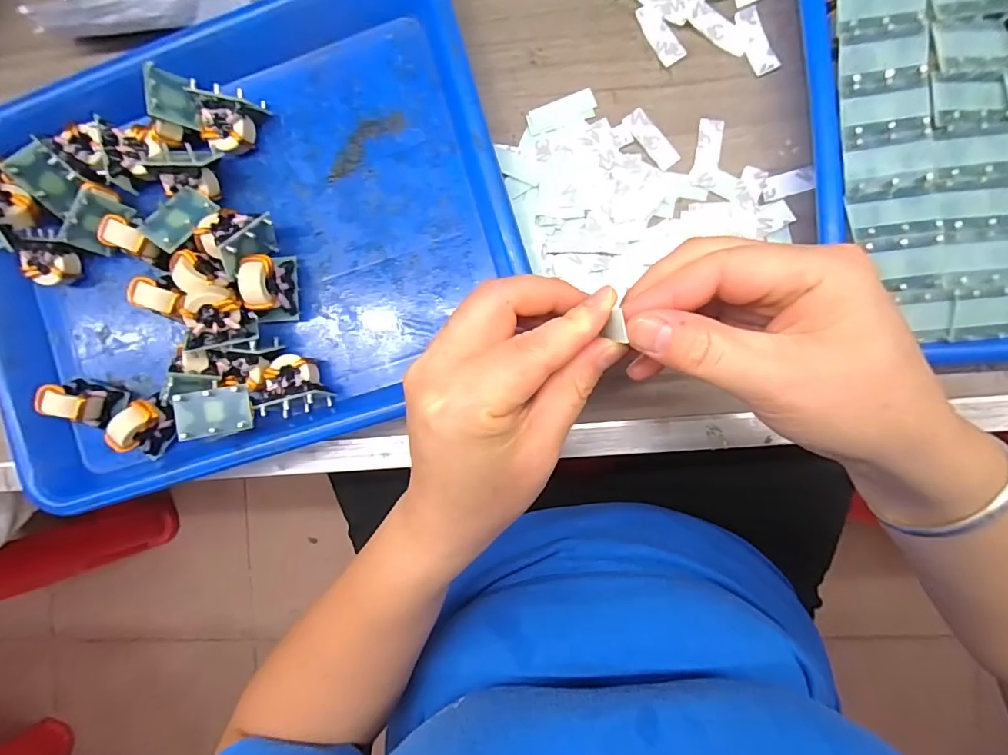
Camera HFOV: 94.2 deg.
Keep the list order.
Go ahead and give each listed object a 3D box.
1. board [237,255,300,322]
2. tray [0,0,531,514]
[{"bbox_3d":[-0.139,-0.054,0.279,0.021,0.034,0.038,0,90,6],"label":"board"},{"bbox_3d":[-0.164,-0.078,0.279,0.332,0.039,0.251,-18,88,5],"label":"tray"}]

